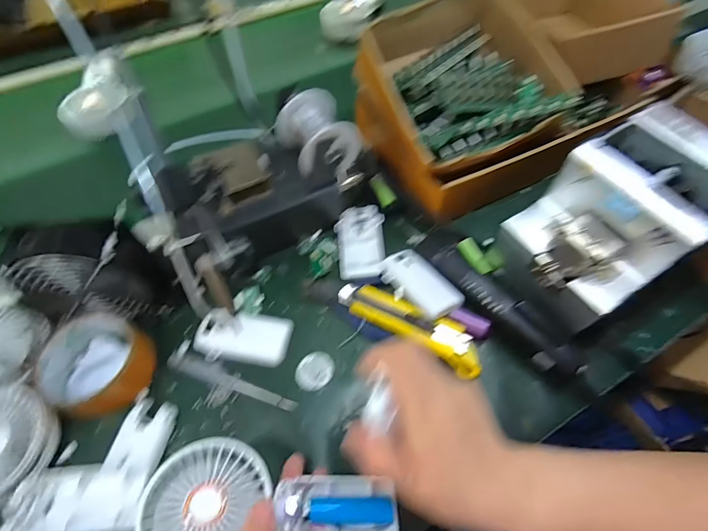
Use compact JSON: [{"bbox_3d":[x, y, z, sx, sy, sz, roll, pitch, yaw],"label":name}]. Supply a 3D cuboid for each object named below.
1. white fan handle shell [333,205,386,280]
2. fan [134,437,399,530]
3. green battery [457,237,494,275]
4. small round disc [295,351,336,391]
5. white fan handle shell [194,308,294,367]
[{"bbox_3d":[0.008,-0.029,0.450,0.055,0.019,0.101,-1,57,0],"label":"white fan handle shell"},{"bbox_3d":[-0.057,0.177,0.280,0.180,0.024,0.083,10,56,-15],"label":"fan"},{"bbox_3d":[0.140,-0.011,0.438,0.015,0.012,0.050,-22,60,-13],"label":"green battery"},{"bbox_3d":[-0.039,0.105,0.379,0.039,0.004,0.037,0,57,0],"label":"small round disc"},{"bbox_3d":[-0.115,0.074,0.393,0.095,0.011,0.051,8,58,5],"label":"white fan handle shell"}]

